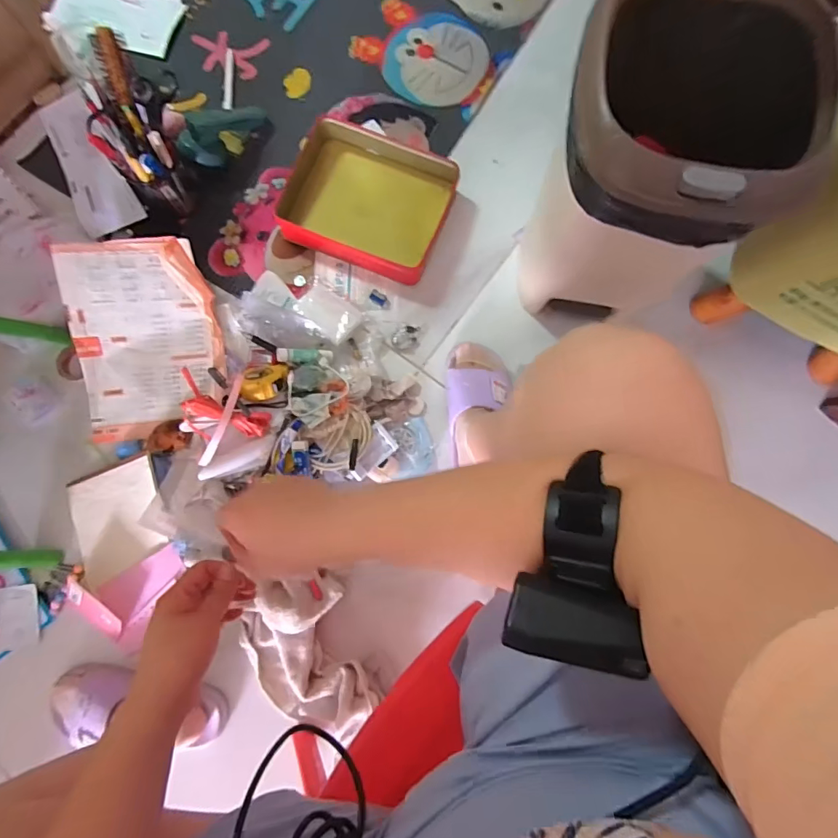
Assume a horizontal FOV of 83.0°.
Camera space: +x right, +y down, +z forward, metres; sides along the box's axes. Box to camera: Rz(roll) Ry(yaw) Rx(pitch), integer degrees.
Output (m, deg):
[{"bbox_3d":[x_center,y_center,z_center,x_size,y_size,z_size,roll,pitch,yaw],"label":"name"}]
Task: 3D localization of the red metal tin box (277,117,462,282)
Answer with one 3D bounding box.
[{"bbox_3d":[-0.074,-0.352,0.762,0.242,0.069,0.221,18,82,2],"label":"red metal tin box"}]

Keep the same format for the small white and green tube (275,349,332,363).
[{"bbox_3d":[-0.170,-0.096,0.710,0.081,0.018,0.022,-3,82,-21],"label":"small white and green tube"}]

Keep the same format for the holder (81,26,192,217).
[{"bbox_3d":[-0.390,-0.408,0.690,0.106,0.208,0.127,44,82,6],"label":"holder"}]

